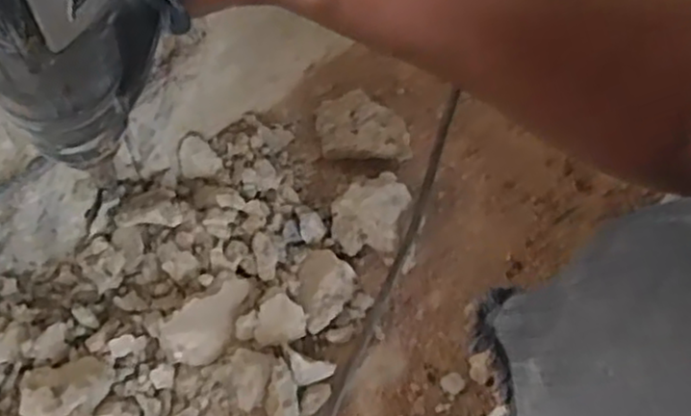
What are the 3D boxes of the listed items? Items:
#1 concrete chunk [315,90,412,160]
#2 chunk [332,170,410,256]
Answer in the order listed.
[{"bbox_3d":[0.015,-0.075,0.661,0.081,0.039,0.074,-8,60,-6],"label":"concrete chunk"},{"bbox_3d":[0.025,0.004,0.616,0.063,0.050,0.071,17,61,9],"label":"chunk"}]

